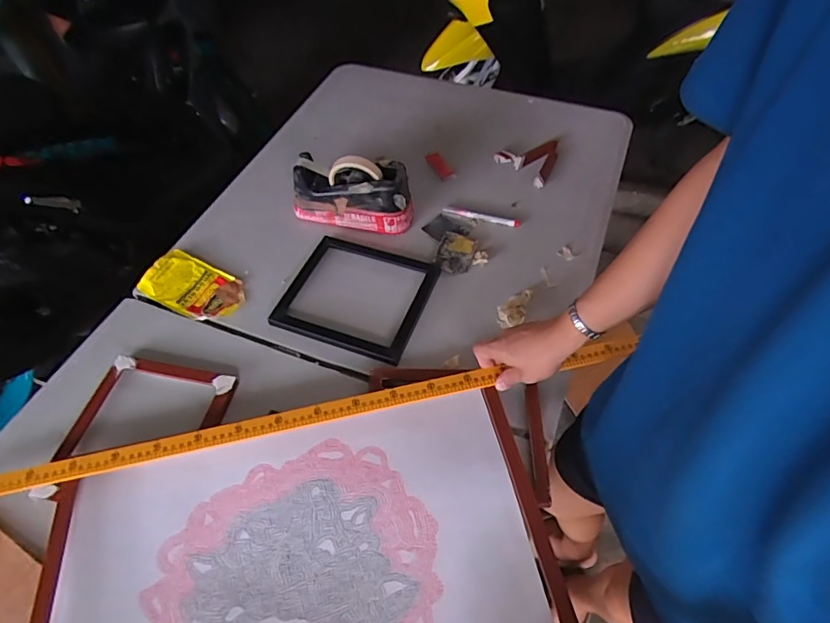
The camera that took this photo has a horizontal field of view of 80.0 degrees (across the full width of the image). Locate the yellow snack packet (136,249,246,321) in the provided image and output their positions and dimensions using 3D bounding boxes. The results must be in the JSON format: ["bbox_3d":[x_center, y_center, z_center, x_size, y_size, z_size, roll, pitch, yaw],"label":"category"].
[{"bbox_3d":[-0.355,-0.044,0.798,0.162,0.021,0.096,22,57,17],"label":"yellow snack packet"}]

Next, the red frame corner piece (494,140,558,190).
[{"bbox_3d":[0.235,-0.296,0.960,0.116,0.014,0.121,-33,59,-20],"label":"red frame corner piece"}]

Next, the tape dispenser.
[{"bbox_3d":[-0.109,-0.206,0.850,0.205,0.114,0.072,6,54,6],"label":"tape dispenser"}]

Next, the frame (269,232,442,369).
[{"bbox_3d":[-0.091,-0.028,0.778,0.213,0.012,0.195,17,56,14],"label":"frame"}]

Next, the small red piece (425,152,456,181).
[{"bbox_3d":[0.049,-0.286,0.972,0.029,0.007,0.079,-22,56,-13],"label":"small red piece"}]

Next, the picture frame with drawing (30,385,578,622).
[{"bbox_3d":[-0.130,0.295,0.535,0.556,0.029,0.337,-11,54,-6],"label":"picture frame with drawing"}]

